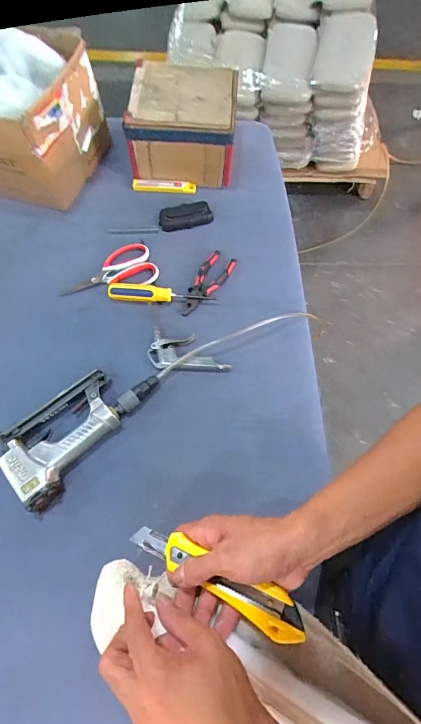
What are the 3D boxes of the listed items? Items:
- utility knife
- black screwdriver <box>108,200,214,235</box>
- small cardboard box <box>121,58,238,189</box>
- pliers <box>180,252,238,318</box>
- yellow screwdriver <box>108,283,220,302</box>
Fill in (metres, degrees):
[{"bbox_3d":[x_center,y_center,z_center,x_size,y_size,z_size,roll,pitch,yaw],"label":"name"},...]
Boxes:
[{"bbox_3d":[0.003,0.197,0.341,0.170,0.013,0.033,21,65,19],"label":"utility knife"},{"bbox_3d":[-0.098,-0.282,0.746,0.207,0.021,0.051,-14,66,-7],"label":"black screwdriver"},{"bbox_3d":[-0.055,-0.500,0.795,0.212,0.147,0.215,4,65,1],"label":"small cardboard box"},{"bbox_3d":[-0.006,-0.146,0.688,0.057,0.014,0.155,26,67,11],"label":"pliers"},{"bbox_3d":[-0.089,-0.124,0.669,0.189,0.028,0.027,4,65,1],"label":"yellow screwdriver"}]

